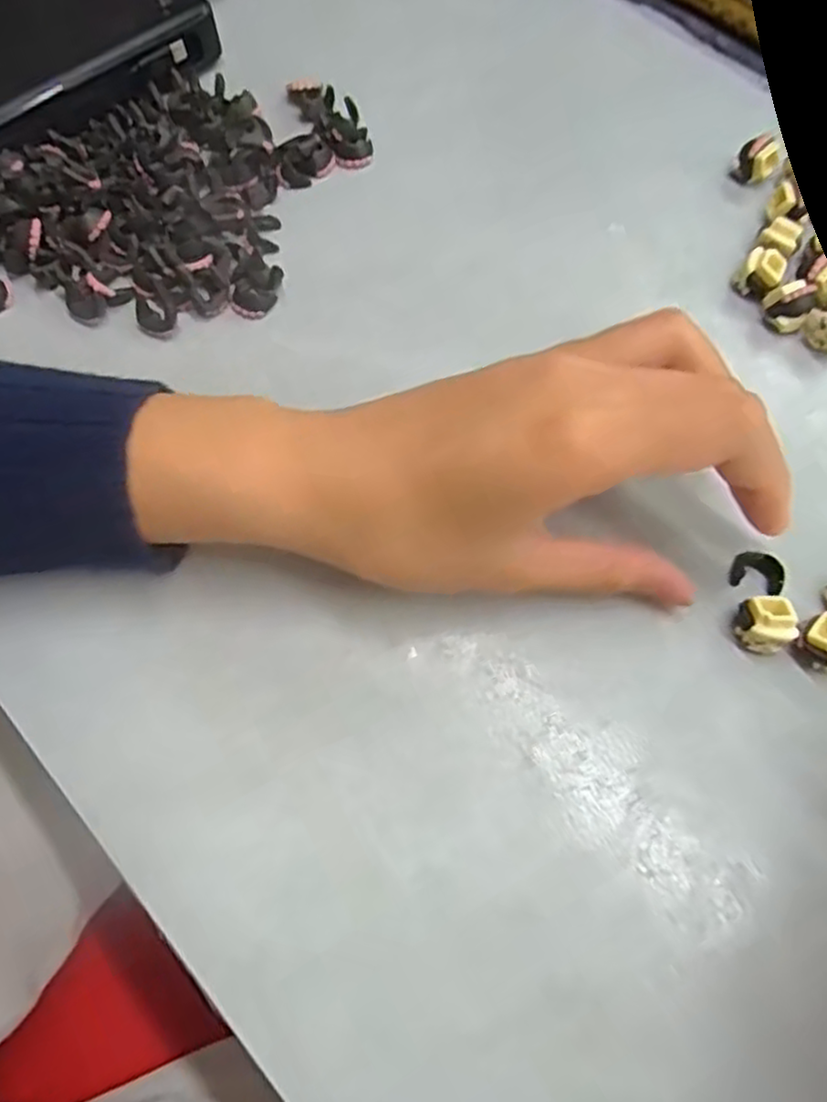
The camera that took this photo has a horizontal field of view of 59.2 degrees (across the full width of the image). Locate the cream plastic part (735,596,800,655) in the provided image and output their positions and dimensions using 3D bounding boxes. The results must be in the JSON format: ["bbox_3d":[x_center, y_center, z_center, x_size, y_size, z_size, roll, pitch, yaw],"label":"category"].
[{"bbox_3d":[0.104,0.022,0.218,0.015,0.014,0.015,-1,67,0],"label":"cream plastic part"}]

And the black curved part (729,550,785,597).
[{"bbox_3d":[0.109,0.007,0.231,0.015,0.006,0.013,20,68,9],"label":"black curved part"}]

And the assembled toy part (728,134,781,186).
[{"bbox_3d":[0.137,-0.155,0.290,0.015,0.017,0.009,29,70,12],"label":"assembled toy part"}]

